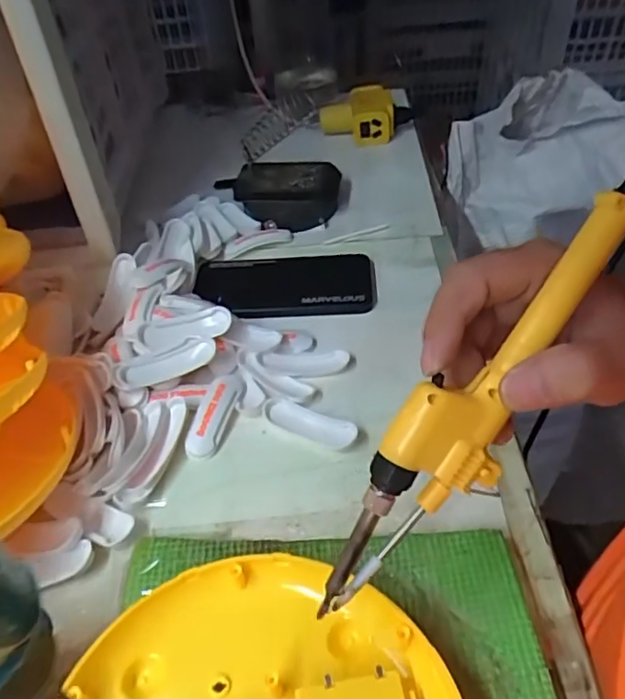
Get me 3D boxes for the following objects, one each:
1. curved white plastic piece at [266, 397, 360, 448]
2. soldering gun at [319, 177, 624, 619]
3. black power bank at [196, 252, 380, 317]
[{"bbox_3d":[-0.002,0.053,0.401,0.068,0.009,0.024,15,48,16],"label":"curved white plastic piece"},{"bbox_3d":[0.072,0.015,0.233,0.035,0.035,0.229,38,93,32],"label":"soldering gun"},{"bbox_3d":[-0.023,-0.062,0.511,0.158,0.012,0.081,-3,46,-1],"label":"black power bank"}]

